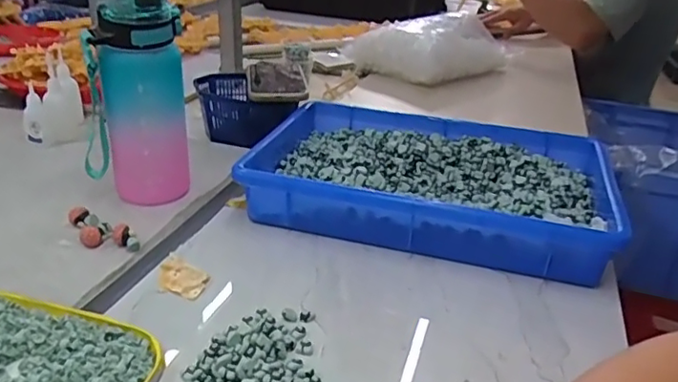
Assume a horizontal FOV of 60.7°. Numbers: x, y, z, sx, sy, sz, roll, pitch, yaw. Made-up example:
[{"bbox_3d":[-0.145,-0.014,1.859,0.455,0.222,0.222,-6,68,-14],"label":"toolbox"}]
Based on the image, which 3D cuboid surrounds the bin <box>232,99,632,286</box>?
[{"bbox_3d":[0.099,-0.013,0.635,0.362,0.062,0.241,10,26,14],"label":"bin"}]

